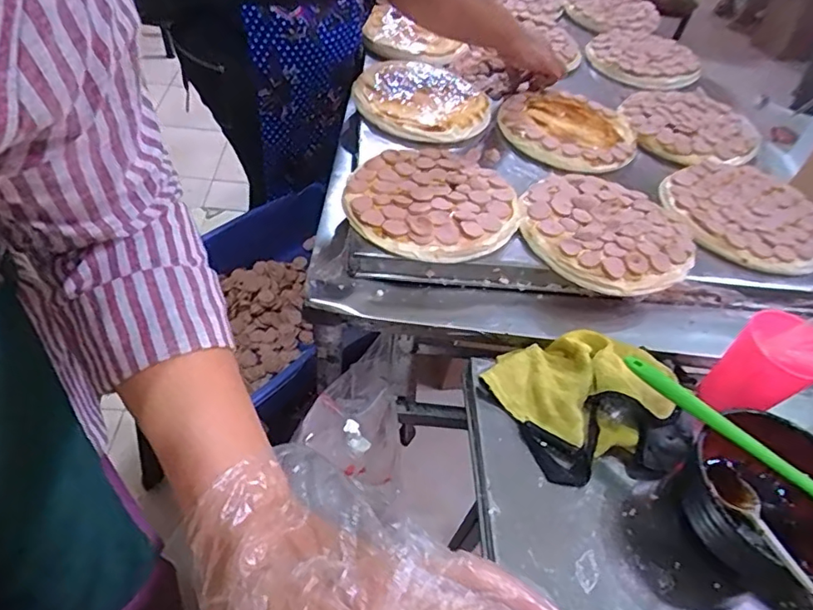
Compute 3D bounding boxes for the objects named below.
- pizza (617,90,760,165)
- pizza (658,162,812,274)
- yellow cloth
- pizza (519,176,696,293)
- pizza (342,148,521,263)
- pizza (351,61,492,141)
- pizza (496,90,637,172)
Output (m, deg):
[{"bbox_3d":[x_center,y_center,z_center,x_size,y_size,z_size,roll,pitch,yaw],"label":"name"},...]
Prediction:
[{"bbox_3d":[0.432,-0.278,0.833,0.198,0.020,0.190,3,50,-3],"label":"pizza"},{"bbox_3d":[0.433,-0.116,0.685,0.199,0.015,0.197,3,50,-3],"label":"pizza"},{"bbox_3d":[0.166,0.074,0.527,0.161,0.049,0.112,19,49,9],"label":"yellow cloth"},{"bbox_3d":[0.227,-0.089,0.617,0.189,0.023,0.174,3,50,-3],"label":"pizza"},{"bbox_3d":[0.031,-0.120,0.615,0.184,0.019,0.181,3,50,-3],"label":"pizza"},{"bbox_3d":[0.022,-0.298,0.765,0.193,0.017,0.181,11,50,3],"label":"pizza"},{"bbox_3d":[0.236,-0.257,0.778,0.181,0.022,0.185,3,50,-3],"label":"pizza"}]

